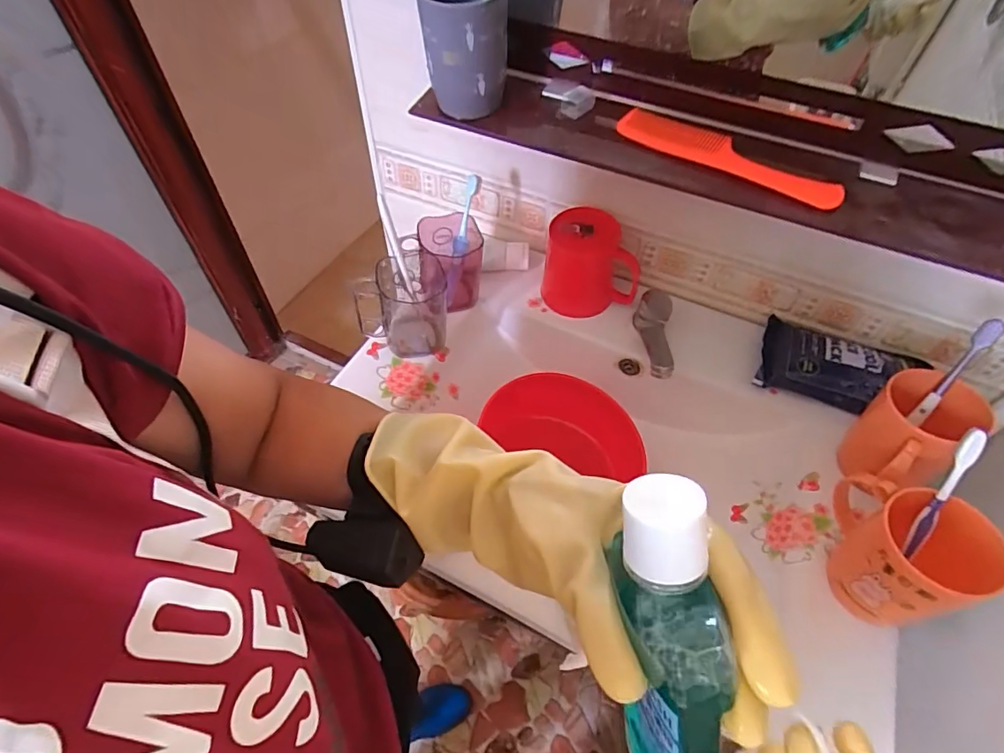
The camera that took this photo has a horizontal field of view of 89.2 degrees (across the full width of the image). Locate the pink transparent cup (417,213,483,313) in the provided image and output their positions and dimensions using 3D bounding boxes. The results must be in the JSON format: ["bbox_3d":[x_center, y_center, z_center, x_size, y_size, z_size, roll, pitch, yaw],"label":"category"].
[{"bbox_3d":[-0.063,-0.139,0.641,0.073,0.108,0.078,1,53,-1],"label":"pink transparent cup"}]

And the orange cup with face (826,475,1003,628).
[{"bbox_3d":[0.327,0.142,0.420,0.079,0.108,0.105,11,54,6],"label":"orange cup with face"}]

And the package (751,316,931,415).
[{"bbox_3d":[0.386,-0.012,0.582,0.161,0.032,0.104,22,56,14],"label":"package"}]

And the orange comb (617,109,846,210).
[{"bbox_3d":[0.212,-0.208,0.480,0.210,0.010,0.044,32,70,19],"label":"orange comb"}]

